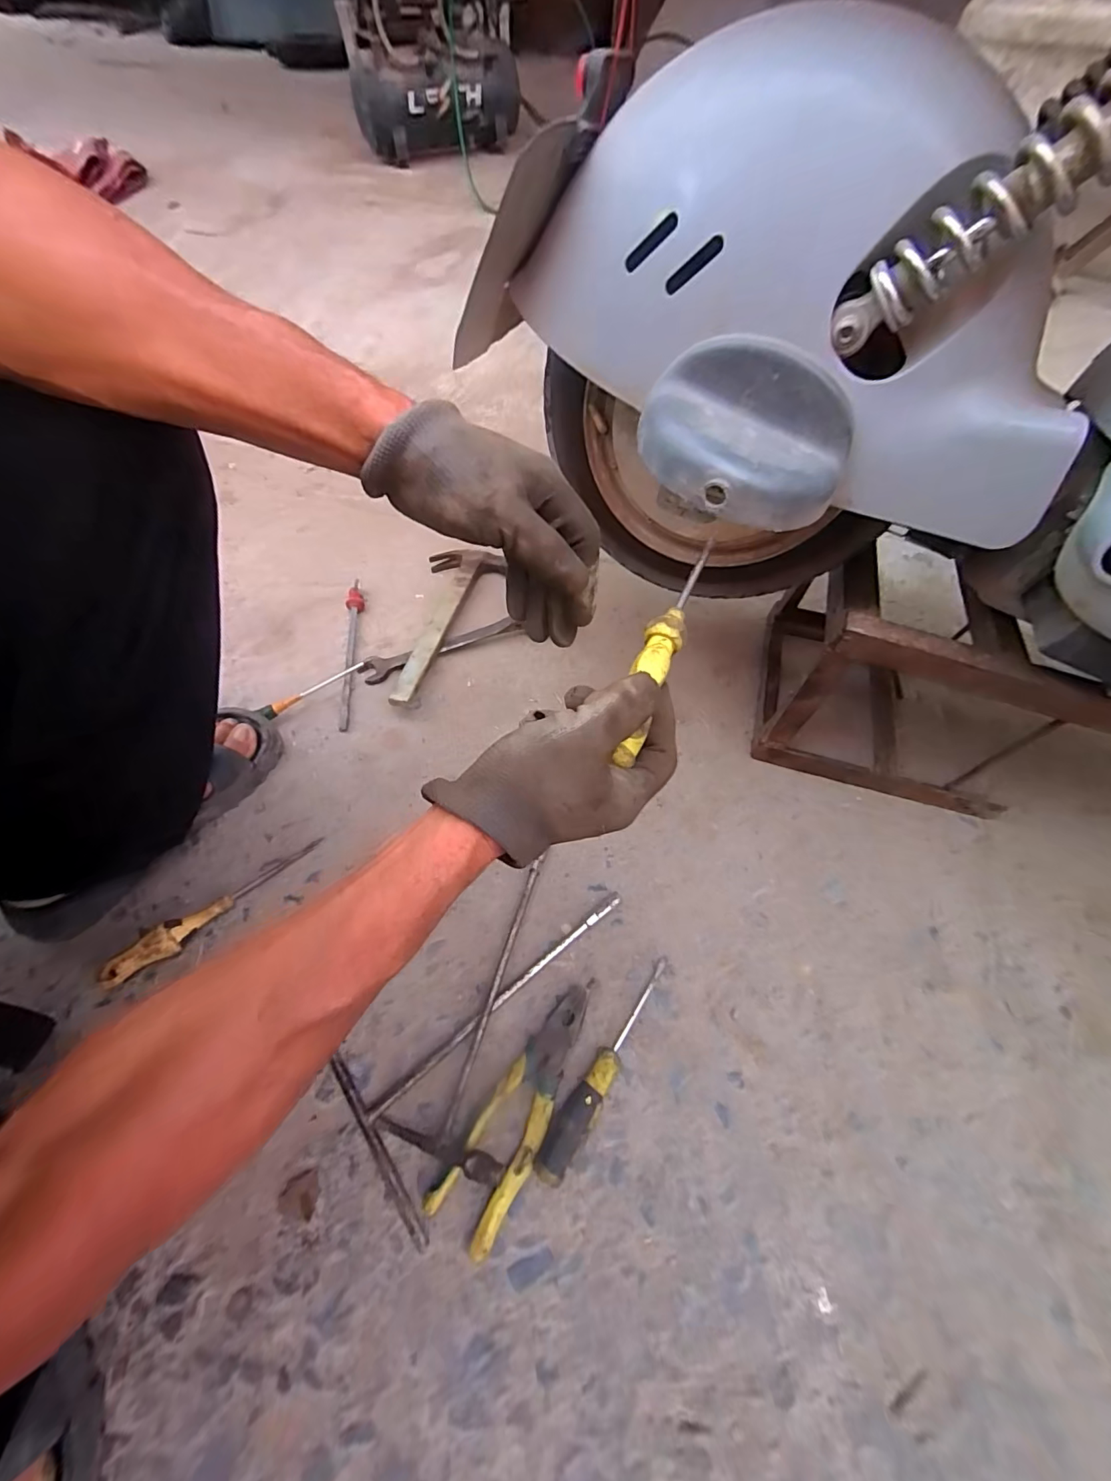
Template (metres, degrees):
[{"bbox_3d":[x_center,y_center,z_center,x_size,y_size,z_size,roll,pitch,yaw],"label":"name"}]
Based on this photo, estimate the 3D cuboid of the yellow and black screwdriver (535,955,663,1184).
[{"bbox_3d":[0.047,0.275,0.420,0.025,0.024,0.189,33,62,18],"label":"yellow and black screwdriver"}]

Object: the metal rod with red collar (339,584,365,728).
[{"bbox_3d":[-0.286,-0.135,0.688,0.027,0.017,0.282,-9,58,-8],"label":"metal rod with red collar"}]

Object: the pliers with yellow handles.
[{"bbox_3d":[-0.024,0.300,0.404,0.055,0.016,0.187,29,61,16],"label":"pliers with yellow handles"}]

